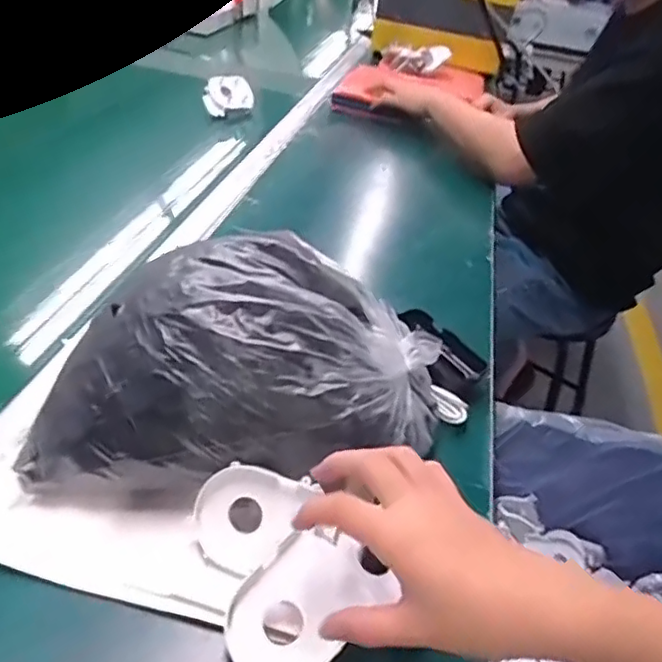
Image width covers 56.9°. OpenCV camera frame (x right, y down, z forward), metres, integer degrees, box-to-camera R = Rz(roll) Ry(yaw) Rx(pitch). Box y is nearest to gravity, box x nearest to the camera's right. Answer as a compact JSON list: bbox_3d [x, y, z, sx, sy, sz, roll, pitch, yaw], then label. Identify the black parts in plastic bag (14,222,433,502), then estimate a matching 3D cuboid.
[{"bbox_3d":[-0.061,0.023,0.451,0.285,0.133,0.159,-2,33,-6],"label":"black parts in plastic bag"}]

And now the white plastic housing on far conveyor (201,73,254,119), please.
[{"bbox_3d":[-0.177,-0.408,1.061,0.083,0.058,0.049,-4,34,-10],"label":"white plastic housing on far conveyor"}]

